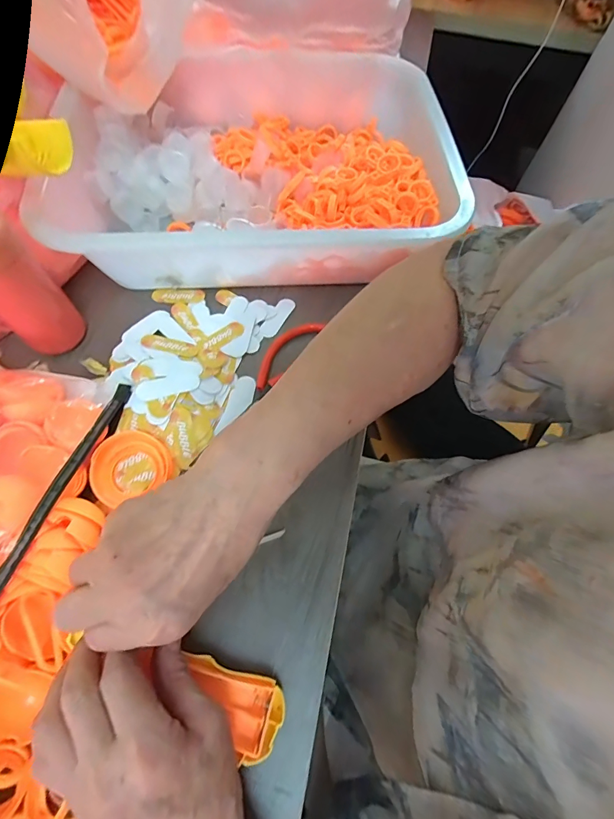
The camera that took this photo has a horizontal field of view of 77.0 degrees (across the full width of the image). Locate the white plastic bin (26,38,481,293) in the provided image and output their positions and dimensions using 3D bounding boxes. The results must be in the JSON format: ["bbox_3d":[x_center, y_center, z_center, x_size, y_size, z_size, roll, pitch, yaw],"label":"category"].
[{"bbox_3d":[-0.054,-0.253,0.409,0.377,0.086,0.289,0,65,-3],"label":"white plastic bin"}]

